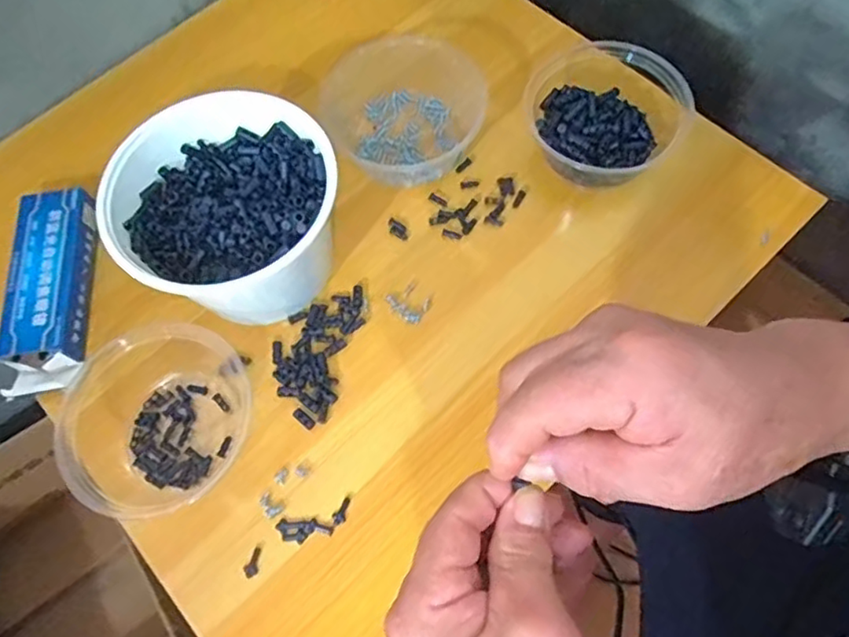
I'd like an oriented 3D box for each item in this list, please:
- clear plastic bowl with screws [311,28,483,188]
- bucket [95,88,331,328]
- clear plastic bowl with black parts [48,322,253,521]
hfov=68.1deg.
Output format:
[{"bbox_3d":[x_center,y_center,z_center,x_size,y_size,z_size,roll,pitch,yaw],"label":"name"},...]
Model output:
[{"bbox_3d":[-0.019,-0.188,0.549,0.117,0.066,0.124,-1,66,2],"label":"clear plastic bowl with screws"},{"bbox_3d":[-0.147,-0.079,0.491,0.163,0.105,0.150,-28,68,-9],"label":"bucket"},{"bbox_3d":[-0.201,0.066,0.466,0.131,0.048,0.134,-1,66,2],"label":"clear plastic bowl with black parts"}]

